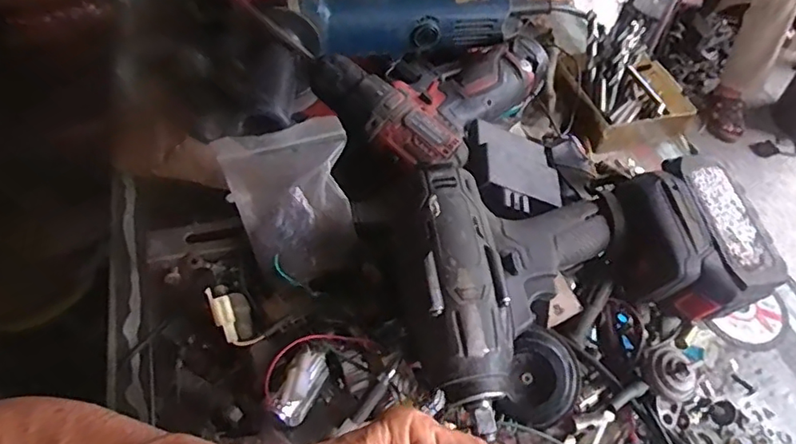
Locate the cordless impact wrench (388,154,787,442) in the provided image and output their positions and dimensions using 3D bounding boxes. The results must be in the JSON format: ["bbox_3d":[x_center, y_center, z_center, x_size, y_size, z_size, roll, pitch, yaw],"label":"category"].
[{"bbox_3d":[0.121,0.020,0.397,0.269,0.074,0.162,-19,56,-17],"label":"cordless impact wrench"}]

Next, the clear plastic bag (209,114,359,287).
[{"bbox_3d":[-0.081,-0.016,0.408,0.094,0.068,0.099,-6,53,-8],"label":"clear plastic bag"}]

